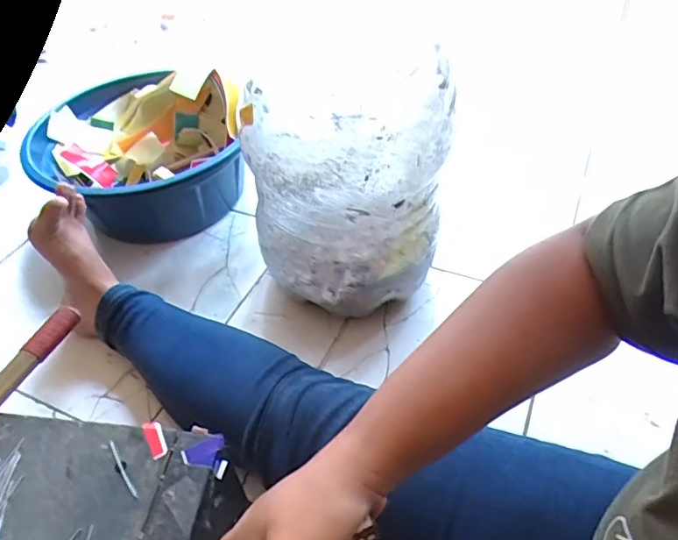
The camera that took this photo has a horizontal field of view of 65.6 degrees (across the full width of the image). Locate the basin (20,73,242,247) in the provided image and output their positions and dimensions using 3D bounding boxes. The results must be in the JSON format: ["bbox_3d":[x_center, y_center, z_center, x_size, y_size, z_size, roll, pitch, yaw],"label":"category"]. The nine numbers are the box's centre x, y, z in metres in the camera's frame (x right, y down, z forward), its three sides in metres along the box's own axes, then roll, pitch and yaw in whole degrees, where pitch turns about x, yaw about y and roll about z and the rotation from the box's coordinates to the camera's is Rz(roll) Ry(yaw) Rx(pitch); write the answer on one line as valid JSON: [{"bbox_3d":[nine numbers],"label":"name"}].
[{"bbox_3d":[-0.320,-0.193,0.877,0.302,0.148,0.337,-11,47,-6],"label":"basin"}]

